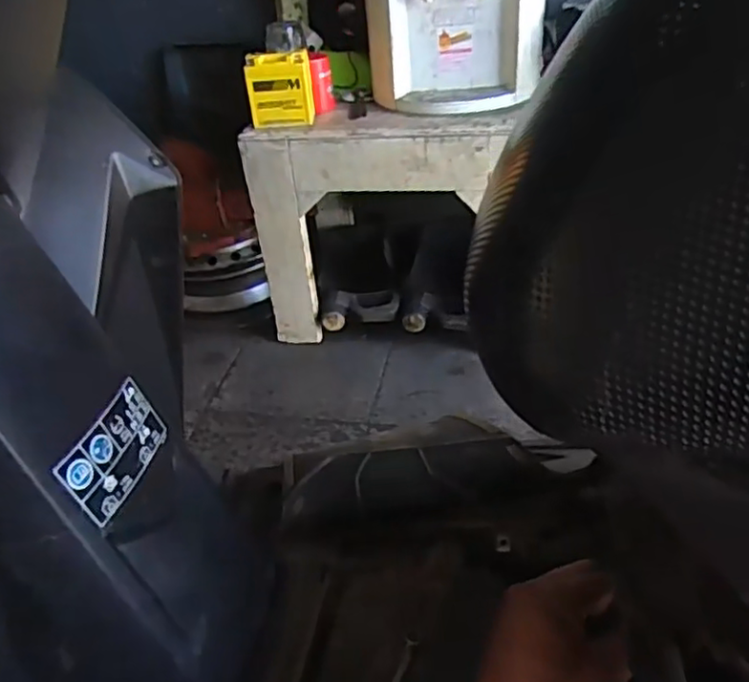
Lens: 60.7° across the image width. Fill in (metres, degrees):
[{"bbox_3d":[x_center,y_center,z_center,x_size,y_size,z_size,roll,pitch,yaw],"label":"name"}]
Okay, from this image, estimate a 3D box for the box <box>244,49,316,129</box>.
[{"bbox_3d":[-0.152,-0.407,1.033,0.100,0.100,0.055,-1,37,9],"label":"box"}]

